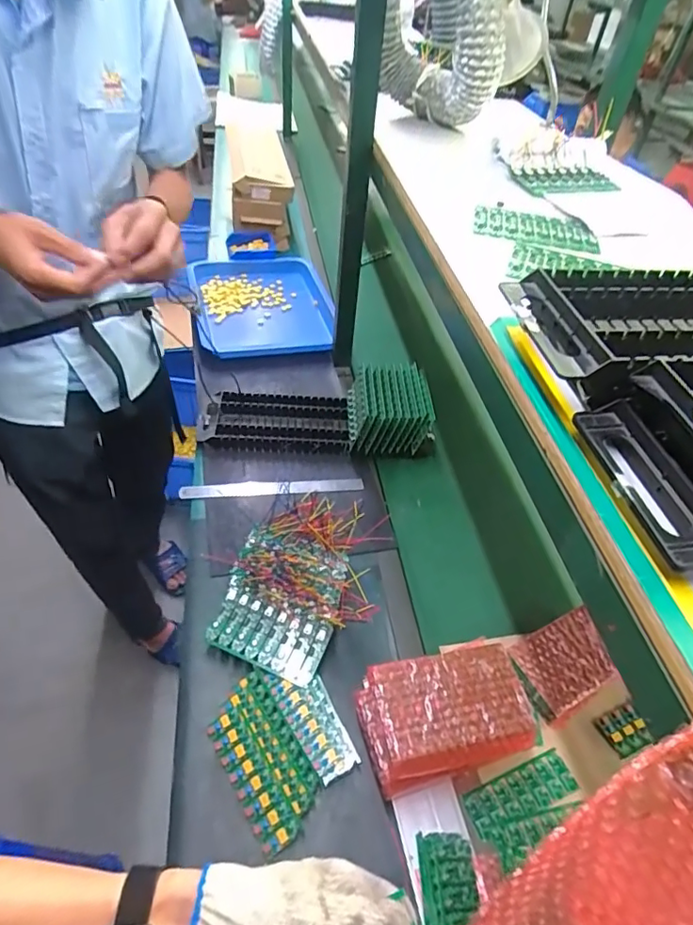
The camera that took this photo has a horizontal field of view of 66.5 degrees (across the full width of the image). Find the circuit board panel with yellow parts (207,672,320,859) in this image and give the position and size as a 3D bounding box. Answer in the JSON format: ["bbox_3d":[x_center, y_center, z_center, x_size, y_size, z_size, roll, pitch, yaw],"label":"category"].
[{"bbox_3d":[-0.104,0.362,0.650,0.088,0.021,0.179,-24,53,-27],"label":"circuit board panel with yellow parts"}]

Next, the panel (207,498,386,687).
[{"bbox_3d":[-0.063,0.160,0.775,0.212,0.093,0.271,18,47,10],"label":"panel"}]

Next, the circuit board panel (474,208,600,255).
[{"bbox_3d":[0.250,-0.313,0.702,0.156,0.011,0.110,15,46,7],"label":"circuit board panel"}]

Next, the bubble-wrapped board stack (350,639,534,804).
[{"bbox_3d":[0.112,0.308,0.634,0.173,0.119,0.117,-7,47,-13],"label":"bubble-wrapped board stack"}]

